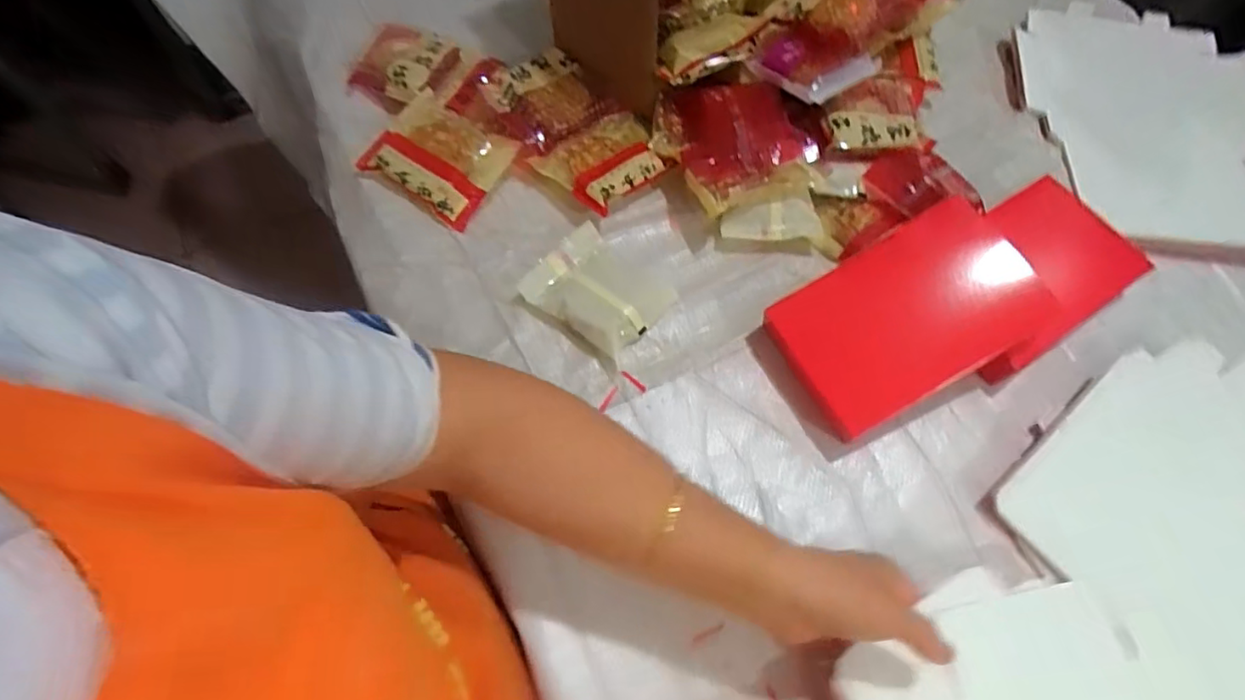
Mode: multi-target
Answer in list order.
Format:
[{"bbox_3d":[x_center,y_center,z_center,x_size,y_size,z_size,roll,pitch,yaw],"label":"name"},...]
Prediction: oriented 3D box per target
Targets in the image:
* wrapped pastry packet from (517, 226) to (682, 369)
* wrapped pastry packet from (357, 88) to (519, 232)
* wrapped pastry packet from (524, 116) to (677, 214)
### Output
[{"bbox_3d":[-0.022,-0.055,0.569,0.116,0.034,0.099,34,67,13],"label":"wrapped pastry packet"},{"bbox_3d":[-0.186,-0.195,0.621,0.123,0.027,0.105,32,79,3],"label":"wrapped pastry packet"},{"bbox_3d":[-0.017,-0.189,0.631,0.119,0.035,0.097,-32,69,-18],"label":"wrapped pastry packet"}]

